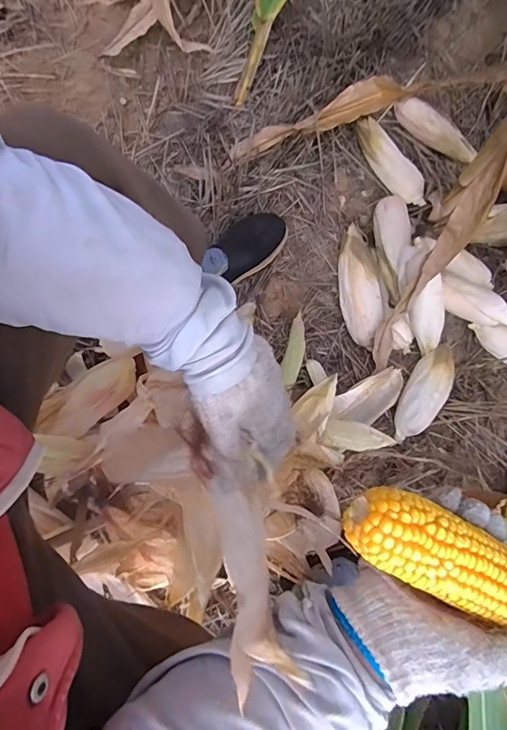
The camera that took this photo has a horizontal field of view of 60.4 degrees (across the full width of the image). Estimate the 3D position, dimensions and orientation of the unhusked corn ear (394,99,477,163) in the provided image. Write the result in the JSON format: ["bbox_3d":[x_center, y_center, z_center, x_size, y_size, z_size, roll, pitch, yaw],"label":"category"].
[{"bbox_3d":[0.356,-0.463,0.853,0.188,0.044,0.050,40,82,7],"label":"unhusked corn ear"}]

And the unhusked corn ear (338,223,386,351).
[{"bbox_3d":[0.205,-0.147,0.829,0.077,0.048,0.224,-4,80,0],"label":"unhusked corn ear"}]

